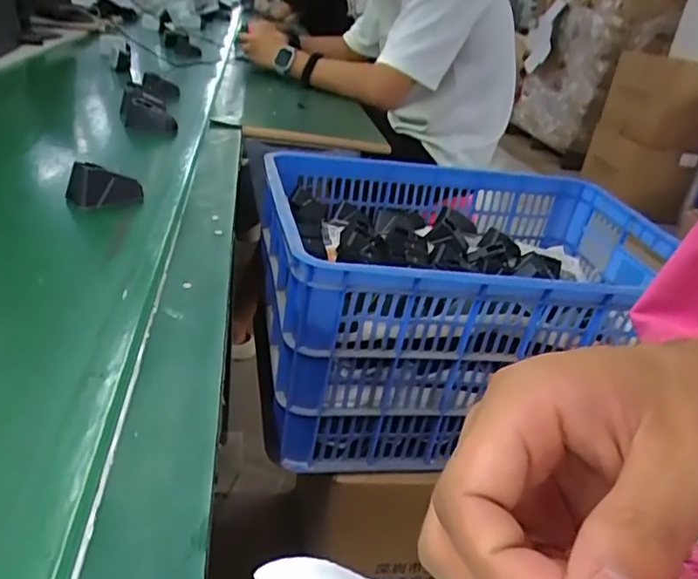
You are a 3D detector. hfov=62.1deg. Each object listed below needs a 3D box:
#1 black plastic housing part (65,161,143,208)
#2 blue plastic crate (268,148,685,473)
[{"bbox_3d":[-0.250,-0.108,0.596,0.069,0.039,0.041,-5,32,-21],"label":"black plastic housing part"},{"bbox_3d":[0.167,0.004,0.883,0.566,0.285,0.396,1,30,-12],"label":"blue plastic crate"}]

